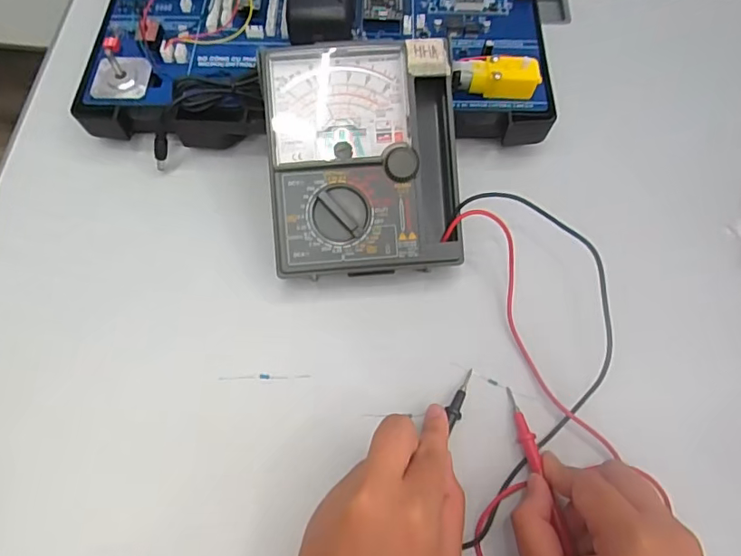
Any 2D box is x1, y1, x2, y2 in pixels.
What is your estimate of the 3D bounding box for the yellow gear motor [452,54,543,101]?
[{"bbox_3d":[0.089,-0.145,0.368,0.061,0.024,0.022,0,64,-1],"label":"yellow gear motor"}]

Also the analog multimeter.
[{"bbox_3d":[-0.005,-0.077,0.345,0.121,0.042,0.147,-4,89,-2],"label":"analog multimeter"}]

